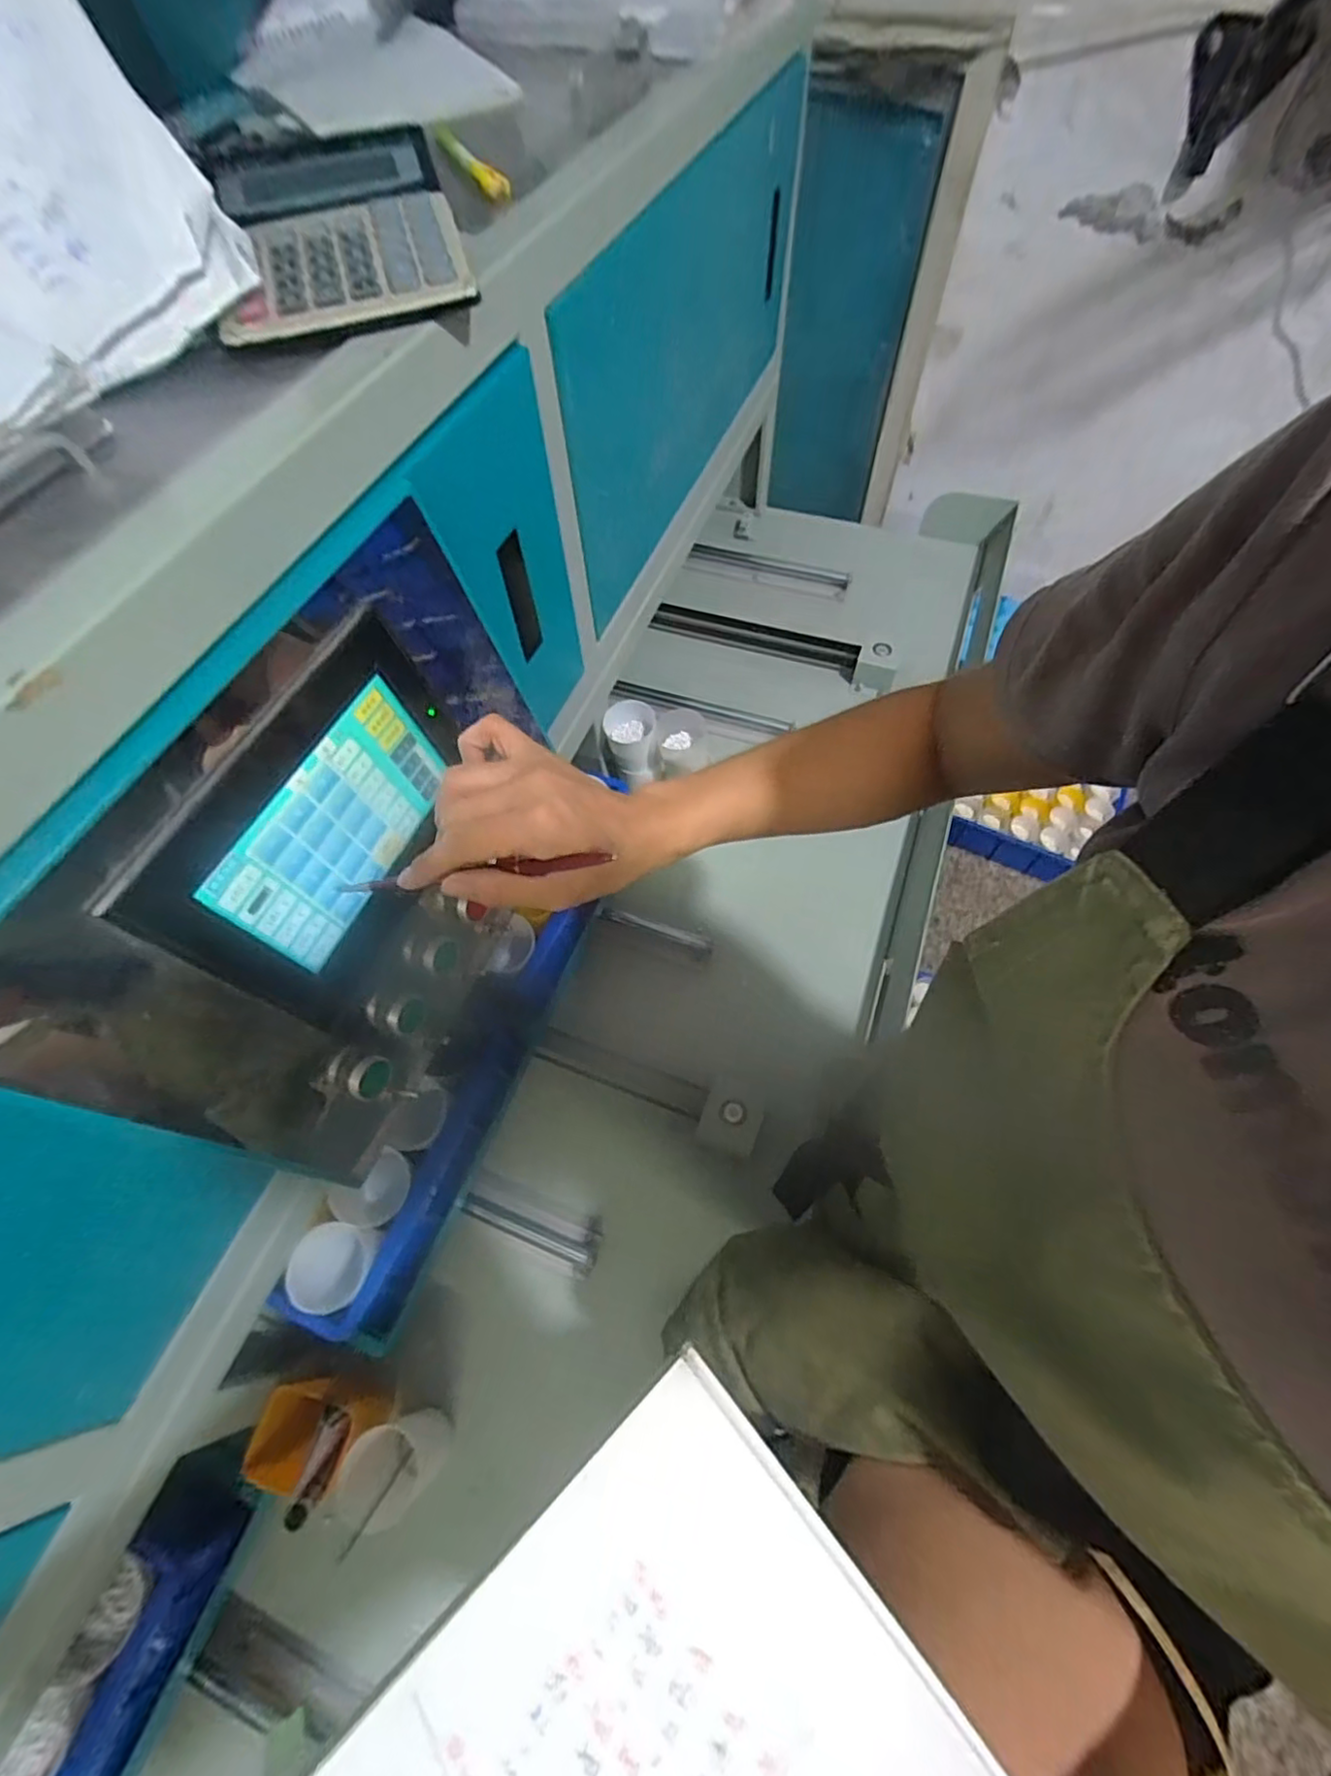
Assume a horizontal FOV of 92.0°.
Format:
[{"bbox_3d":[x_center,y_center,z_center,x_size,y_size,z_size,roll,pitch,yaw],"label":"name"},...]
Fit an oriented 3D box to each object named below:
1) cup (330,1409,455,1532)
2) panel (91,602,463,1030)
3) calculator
[{"bbox_3d":[-0.227,0.490,0.550,0.059,0.105,0.064,-1,62,2],"label":"cup"},{"bbox_3d":[-0.198,-0.044,0.367,0.038,0.130,0.200,12,63,24],"label":"panel"},{"bbox_3d":[-0.197,-0.399,0.386,0.136,0.033,0.188,-15,62,-5],"label":"calculator"}]

